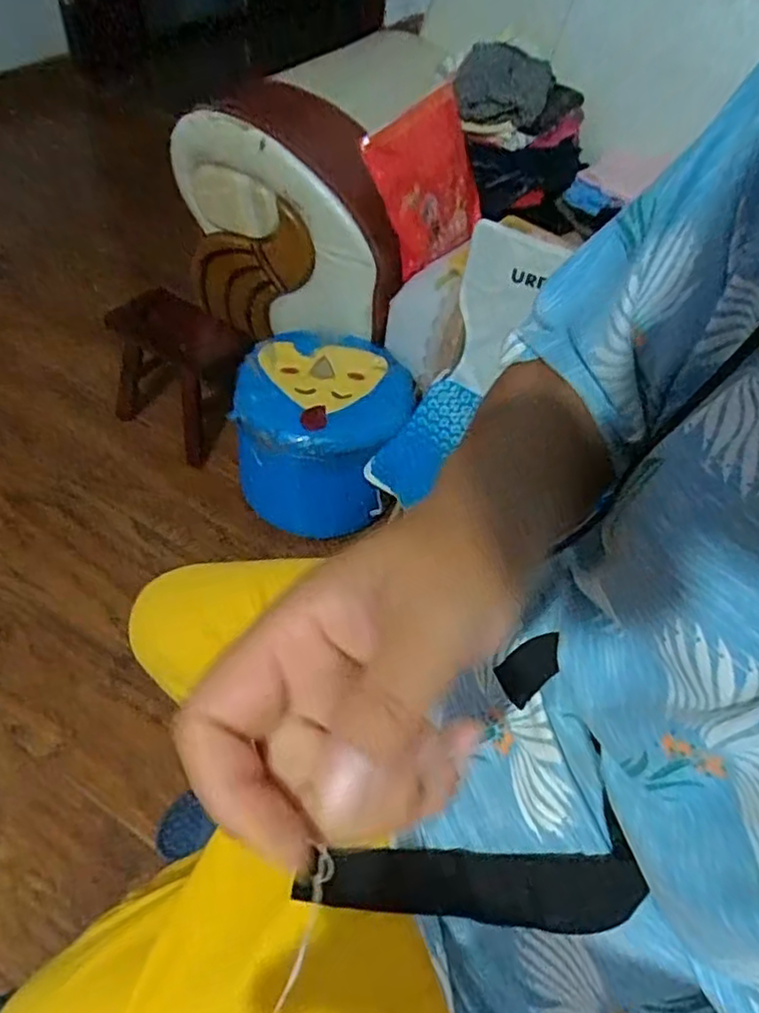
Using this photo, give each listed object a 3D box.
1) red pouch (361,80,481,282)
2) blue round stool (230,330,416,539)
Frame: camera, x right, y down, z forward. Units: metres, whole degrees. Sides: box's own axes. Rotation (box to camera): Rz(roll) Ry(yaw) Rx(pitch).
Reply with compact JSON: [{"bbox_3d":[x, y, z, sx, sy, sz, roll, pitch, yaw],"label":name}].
[{"bbox_3d":[0.080,-0.520,1.073,0.029,0.225,0.232,19,55,40],"label":"red pouch"},{"bbox_3d":[-0.095,-0.128,1.162,0.283,0.204,0.281,4,50,-5],"label":"blue round stool"}]

